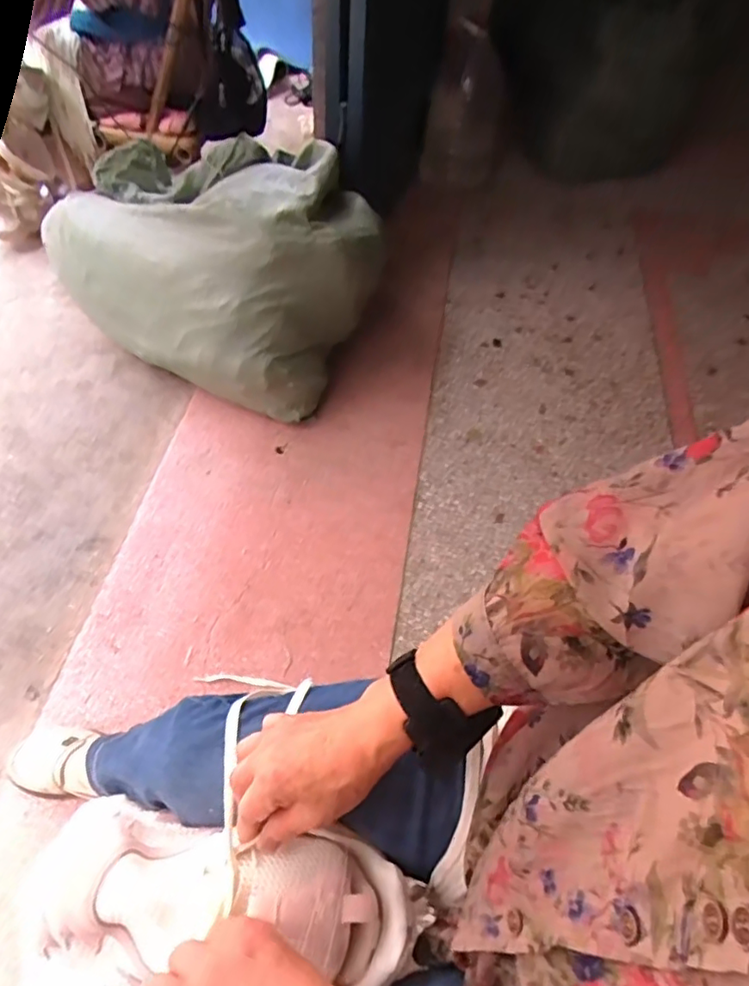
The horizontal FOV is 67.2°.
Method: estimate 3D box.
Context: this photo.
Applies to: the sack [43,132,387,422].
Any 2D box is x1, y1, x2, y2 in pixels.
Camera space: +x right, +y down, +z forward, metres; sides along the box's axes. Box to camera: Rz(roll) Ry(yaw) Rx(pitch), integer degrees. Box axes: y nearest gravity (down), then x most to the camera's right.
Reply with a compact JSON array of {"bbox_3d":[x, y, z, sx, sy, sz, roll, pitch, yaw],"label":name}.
[{"bbox_3d":[-0.303,-0.490,1.163,0.592,0.339,0.490,33,60,17],"label":"sack"}]

